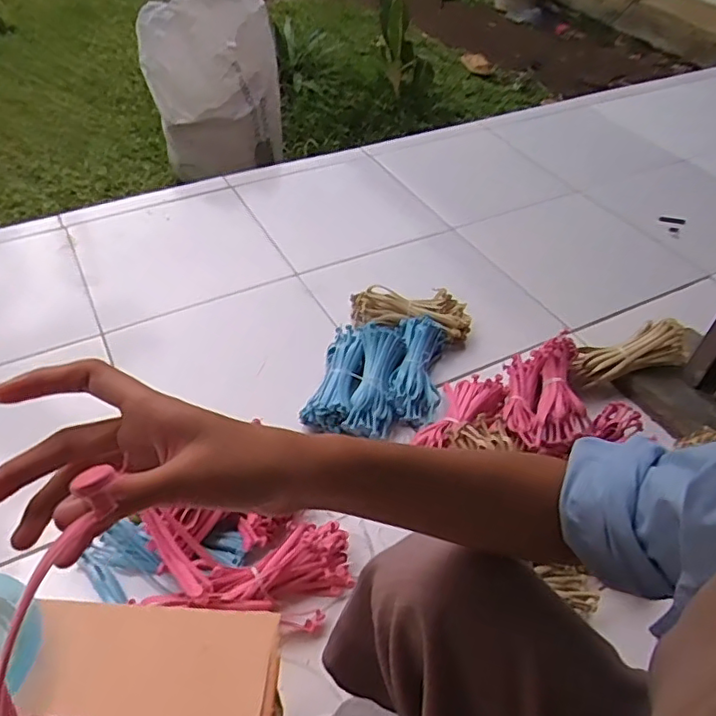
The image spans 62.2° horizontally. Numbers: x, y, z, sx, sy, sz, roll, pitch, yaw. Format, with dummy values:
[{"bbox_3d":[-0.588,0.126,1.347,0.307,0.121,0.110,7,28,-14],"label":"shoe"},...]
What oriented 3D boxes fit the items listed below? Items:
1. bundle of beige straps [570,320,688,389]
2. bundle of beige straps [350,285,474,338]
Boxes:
[{"bbox_3d":[0.454,-0.008,1.000,0.179,0.065,0.062,-21,45,11],"label":"bundle of beige straps"},{"bbox_3d":[0.094,-0.080,1.115,0.228,0.071,0.082,7,45,5],"label":"bundle of beige straps"}]

